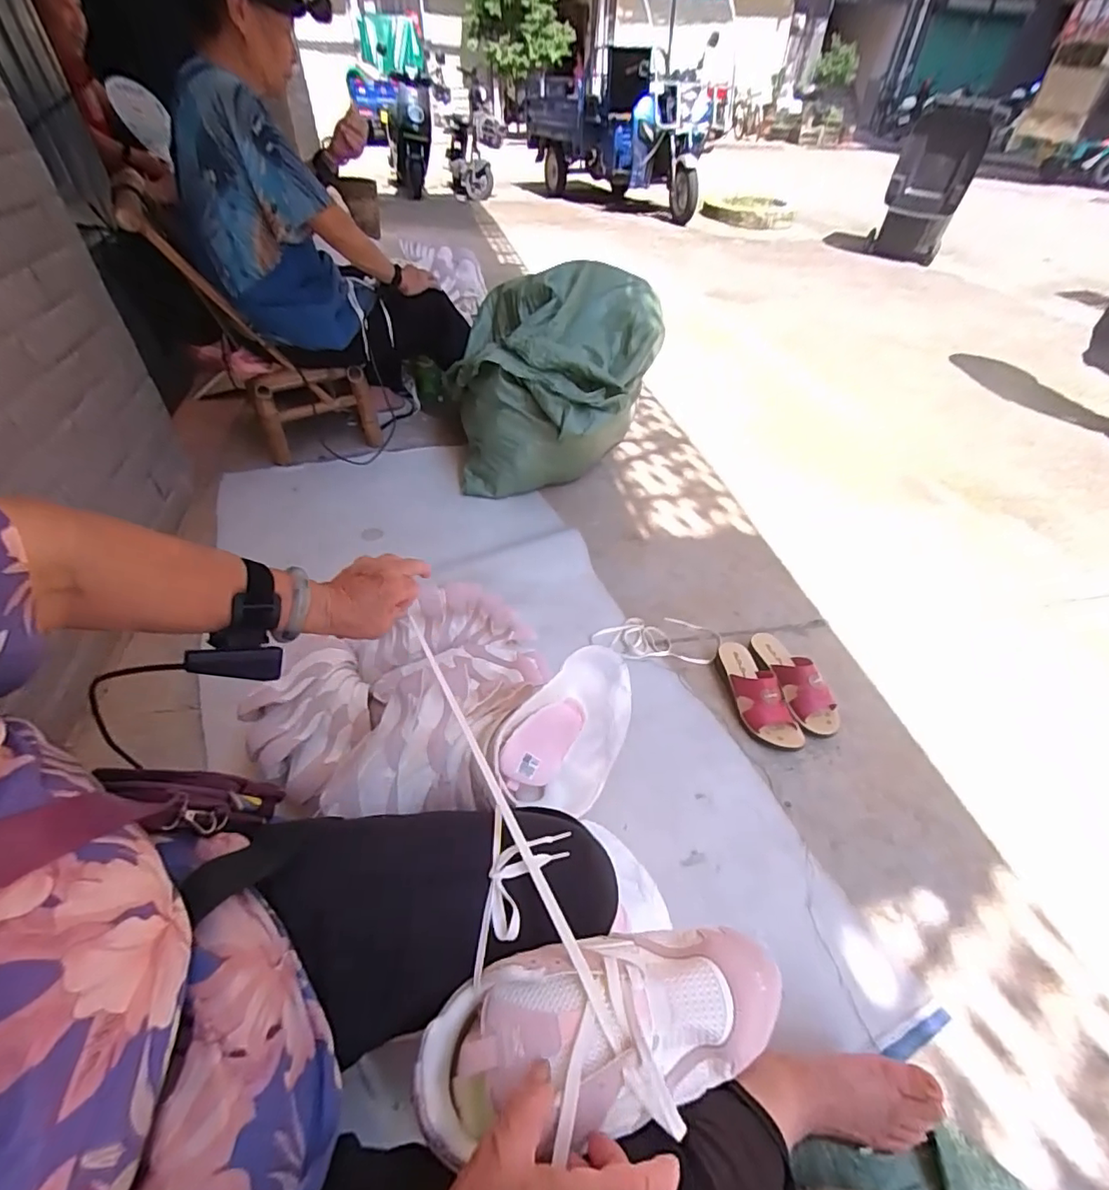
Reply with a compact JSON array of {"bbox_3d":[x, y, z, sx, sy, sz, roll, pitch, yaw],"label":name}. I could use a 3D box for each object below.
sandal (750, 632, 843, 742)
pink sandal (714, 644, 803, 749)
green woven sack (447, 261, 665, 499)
[{"bbox_3d":[0.444,0.154,1.004,0.083,0.076,0.226,-10,47,-15],"label":"sandal"},{"bbox_3d":[0.365,0.166,0.971,0.083,0.090,0.227,-8,46,-14],"label":"pink sandal"},{"bbox_3d":[0.000,-0.541,1.410,0.539,0.434,0.496,0,44,-2],"label":"green woven sack"}]

